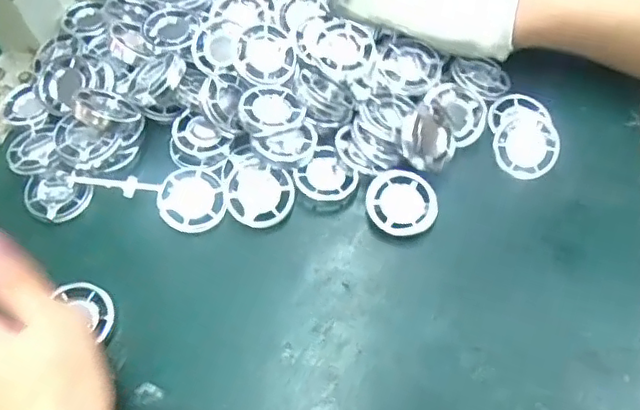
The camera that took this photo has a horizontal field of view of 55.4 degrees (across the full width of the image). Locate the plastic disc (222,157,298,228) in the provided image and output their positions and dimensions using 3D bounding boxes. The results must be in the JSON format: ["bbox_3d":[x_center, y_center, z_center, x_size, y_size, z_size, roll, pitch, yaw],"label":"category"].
[{"bbox_3d":[-0.036,-0.007,0.356,0.040,0.008,0.039,0,79,1],"label":"plastic disc"}]

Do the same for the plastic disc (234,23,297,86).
[{"bbox_3d":[-0.033,-0.093,0.377,0.038,0.005,0.039,5,75,-18],"label":"plastic disc"}]

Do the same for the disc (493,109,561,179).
[{"bbox_3d":[0.125,-0.037,0.370,0.039,0.007,0.041,-2,76,9],"label":"disc"}]

